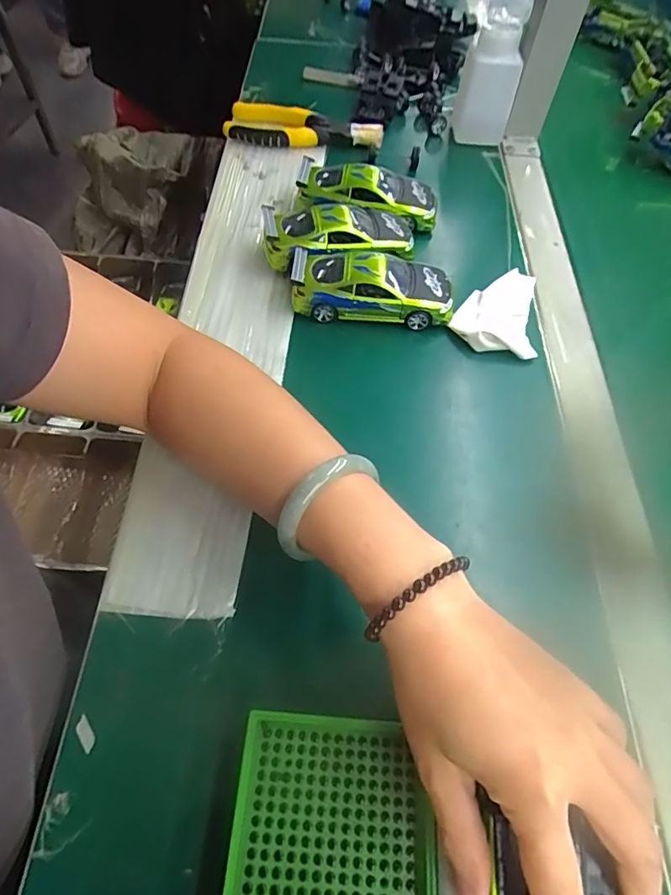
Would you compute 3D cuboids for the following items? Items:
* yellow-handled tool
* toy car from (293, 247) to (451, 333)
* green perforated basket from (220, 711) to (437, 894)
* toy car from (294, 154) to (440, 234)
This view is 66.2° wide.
[{"bbox_3d":[-0.036,-0.342,0.560,0.167,0.028,0.052,15,59,6],"label":"yellow-handled tool"},{"bbox_3d":[0.029,-0.131,0.423,0.127,0.041,0.054,2,58,0],"label":"toy car"},{"bbox_3d":[-0.003,0.199,0.231,0.092,0.025,0.133,5,58,1],"label":"green perforated basket"},{"bbox_3d":[0.031,-0.238,0.490,0.133,0.044,0.064,15,58,8],"label":"toy car"}]

